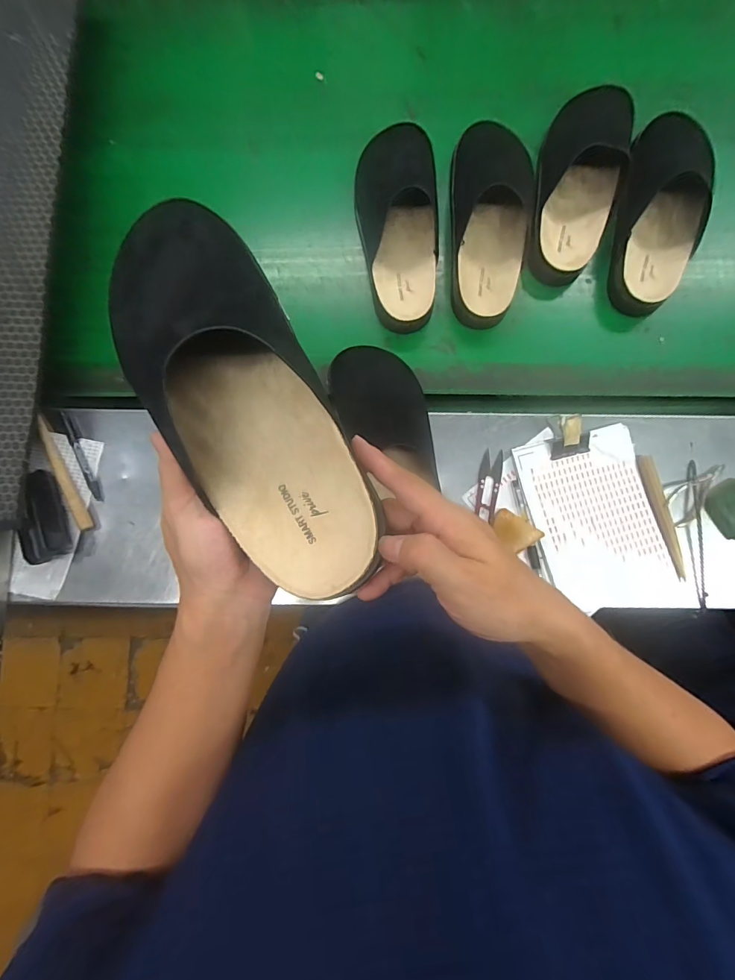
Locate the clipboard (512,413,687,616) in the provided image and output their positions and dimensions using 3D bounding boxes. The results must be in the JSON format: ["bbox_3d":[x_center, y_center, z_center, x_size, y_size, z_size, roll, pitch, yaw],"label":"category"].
[{"bbox_3d":[0.285,0.030,0.519,0.151,0.028,0.245,-15,83,-3],"label":"clipboard"}]

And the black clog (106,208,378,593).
[{"bbox_3d":[-0.075,-0.057,0.246,0.098,0.074,0.255,-30,83,-7],"label":"black clog"}]

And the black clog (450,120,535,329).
[{"bbox_3d":[0.168,-0.361,0.563,0.111,0.092,0.276,3,83,0],"label":"black clog"}]

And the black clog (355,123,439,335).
[{"bbox_3d":[0.044,-0.350,0.555,0.111,0.093,0.261,-2,83,-1],"label":"black clog"}]

